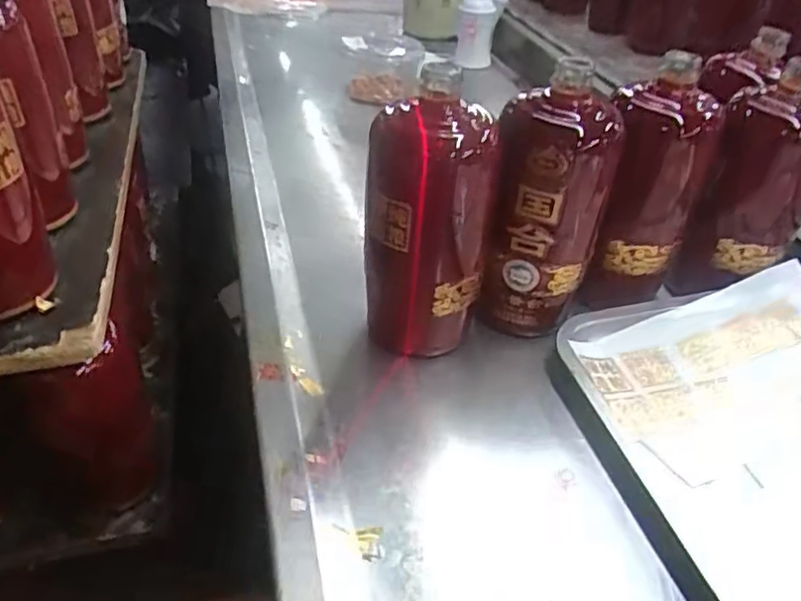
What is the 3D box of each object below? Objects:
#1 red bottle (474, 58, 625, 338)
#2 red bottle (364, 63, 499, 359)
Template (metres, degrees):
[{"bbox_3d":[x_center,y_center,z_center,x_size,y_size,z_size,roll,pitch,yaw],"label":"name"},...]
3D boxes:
[{"bbox_3d":[0.098,-0.060,0.457,0.078,0.175,0.074,15,36,14],"label":"red bottle"},{"bbox_3d":[0.016,-0.048,0.435,0.081,0.181,0.071,8,35,4],"label":"red bottle"}]

